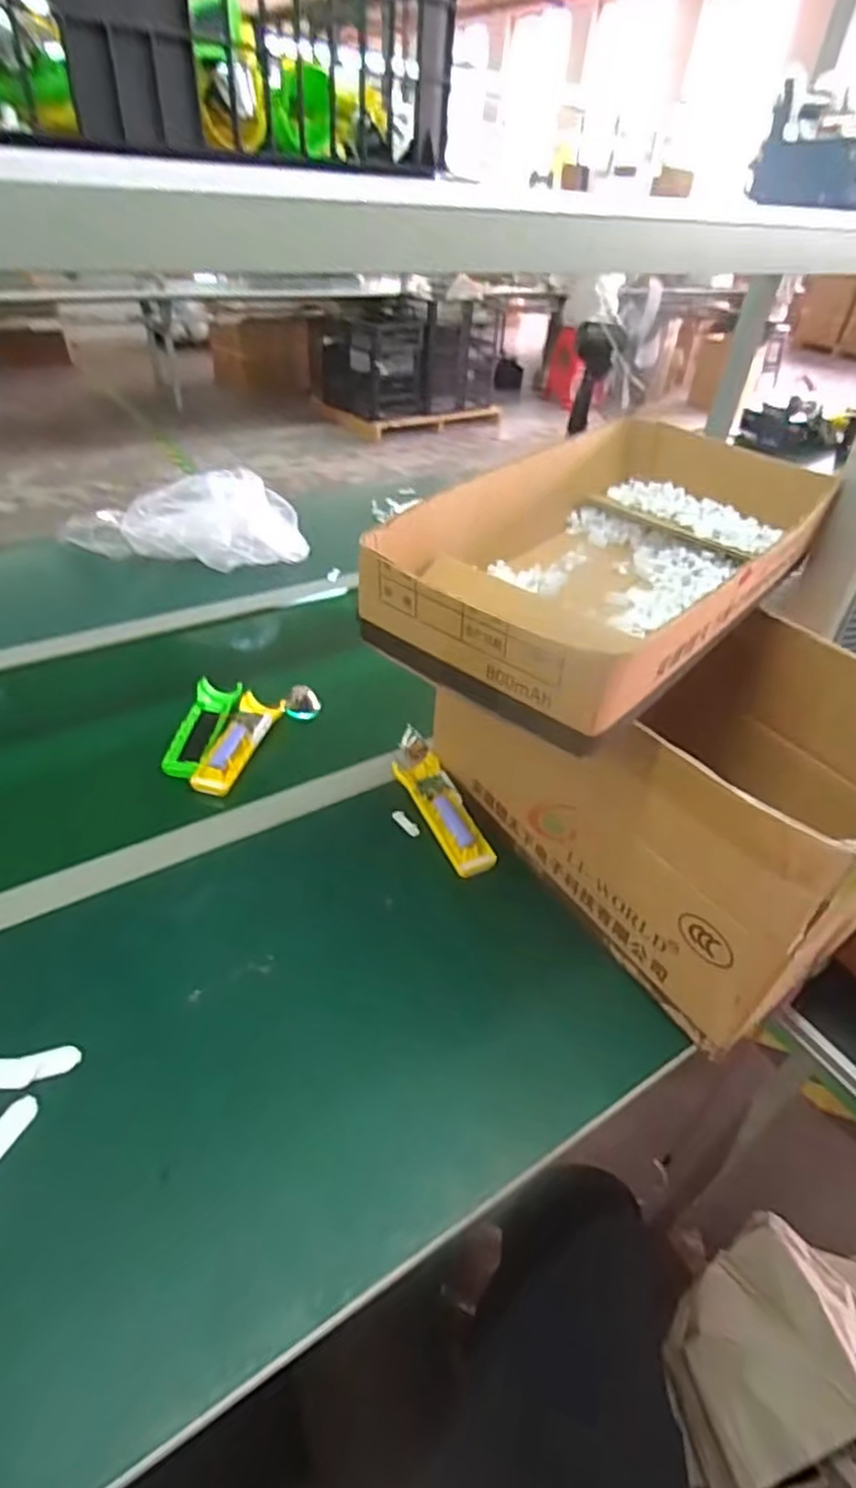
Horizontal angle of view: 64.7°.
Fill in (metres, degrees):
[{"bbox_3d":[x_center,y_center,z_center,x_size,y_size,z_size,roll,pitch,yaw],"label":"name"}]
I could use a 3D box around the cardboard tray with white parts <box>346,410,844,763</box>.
[{"bbox_3d":[0.163,-0.166,0.576,0.221,0.084,0.439,32,47,29],"label":"cardboard tray with white parts"}]

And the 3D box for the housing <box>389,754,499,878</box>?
[{"bbox_3d":[0.018,0.070,0.722,0.051,0.025,0.162,-15,44,-22],"label":"housing"}]

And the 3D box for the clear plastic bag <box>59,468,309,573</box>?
[{"bbox_3d":[-0.437,-0.390,1.160,0.424,0.144,0.119,6,40,2],"label":"clear plastic bag"}]

